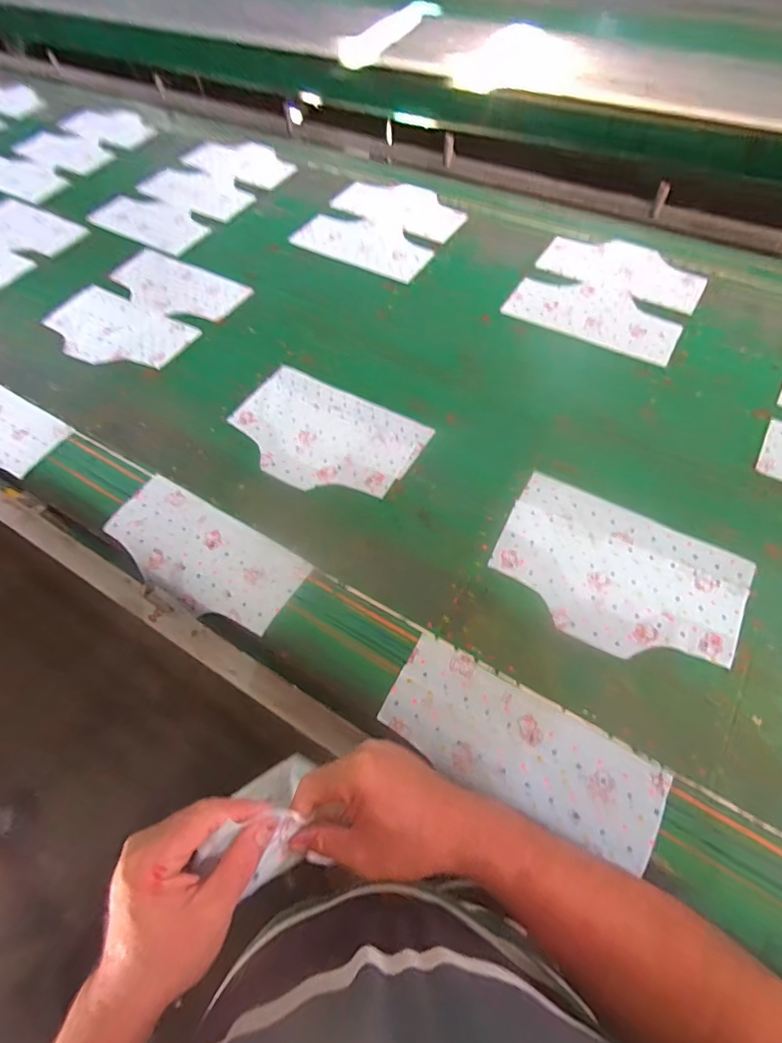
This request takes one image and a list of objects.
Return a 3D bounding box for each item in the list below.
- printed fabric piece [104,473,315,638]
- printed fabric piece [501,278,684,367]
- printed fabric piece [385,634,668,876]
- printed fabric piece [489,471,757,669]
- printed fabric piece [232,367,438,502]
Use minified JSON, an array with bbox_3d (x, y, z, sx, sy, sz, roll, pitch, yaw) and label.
[{"bbox_3d":[-0.290,0.048,0.731,0.323,0.009,0.147,28,65,17],"label":"printed fabric piece"},{"bbox_3d":[0.406,-0.417,0.967,0.325,0.006,0.172,29,65,19],"label":"printed fabric piece"},{"bbox_3d":[0.149,0.264,0.570,0.317,0.004,0.126,26,64,18],"label":"printed fabric piece"},{"bbox_3d":[0.312,0.072,0.674,0.318,0.006,0.215,26,64,18],"label":"printed fabric piece"},{"bbox_3d":[-0.121,-0.149,0.829,0.328,0.009,0.211,27,64,18],"label":"printed fabric piece"}]

